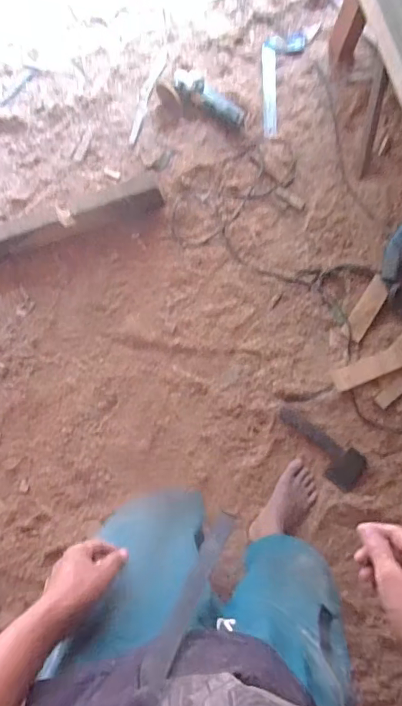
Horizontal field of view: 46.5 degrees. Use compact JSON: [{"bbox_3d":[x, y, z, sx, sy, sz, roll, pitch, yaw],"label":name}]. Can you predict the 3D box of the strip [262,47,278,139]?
[{"bbox_3d":[0.201,-0.766,1.368,0.040,0.008,0.263,-1,93,20],"label":"strip"}]

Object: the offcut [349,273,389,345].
[{"bbox_3d":[0.460,-0.122,1.298,0.057,0.010,0.182,31,96,22],"label":"offcut"}]

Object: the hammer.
[{"bbox_3d":[0.320,0.259,1.281,0.264,0.033,0.104,37,88,10],"label":"hammer"}]

